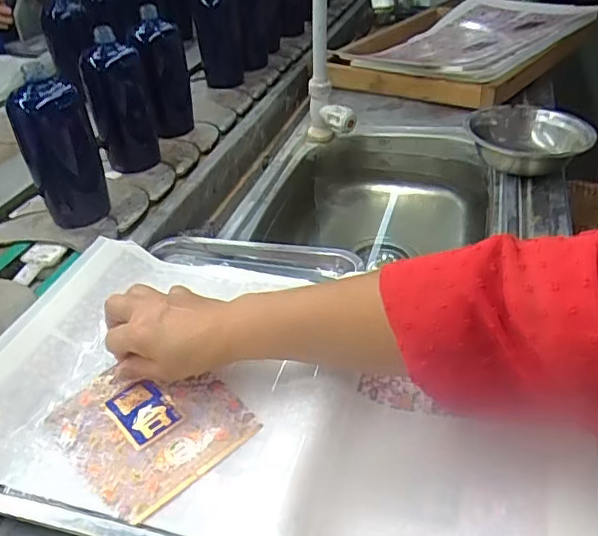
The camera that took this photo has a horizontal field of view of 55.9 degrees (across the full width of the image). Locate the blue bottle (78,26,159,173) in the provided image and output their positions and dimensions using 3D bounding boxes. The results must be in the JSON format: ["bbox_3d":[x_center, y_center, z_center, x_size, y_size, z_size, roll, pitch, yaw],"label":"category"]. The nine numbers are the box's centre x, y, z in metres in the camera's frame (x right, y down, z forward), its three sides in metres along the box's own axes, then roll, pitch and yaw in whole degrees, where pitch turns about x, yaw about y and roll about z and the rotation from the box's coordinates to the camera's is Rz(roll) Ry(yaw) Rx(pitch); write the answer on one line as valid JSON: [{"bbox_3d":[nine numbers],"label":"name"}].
[{"bbox_3d":[-0.259,-0.241,0.815,0.083,0.174,0.070,-12,37,-12],"label":"blue bottle"}]

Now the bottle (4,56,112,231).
[{"bbox_3d":[-0.287,-0.145,0.692,0.058,0.174,0.078,16,40,24],"label":"bottle"}]

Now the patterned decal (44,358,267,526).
[{"bbox_3d":[-0.121,0.125,0.460,0.124,0.006,0.139,-31,44,-33],"label":"patterned decal"}]

